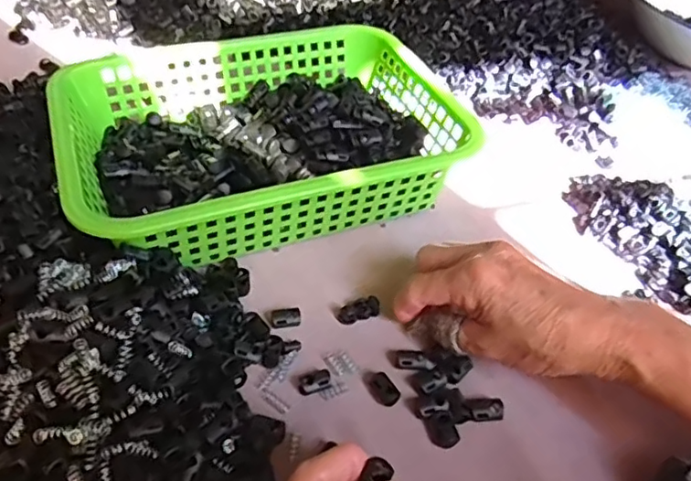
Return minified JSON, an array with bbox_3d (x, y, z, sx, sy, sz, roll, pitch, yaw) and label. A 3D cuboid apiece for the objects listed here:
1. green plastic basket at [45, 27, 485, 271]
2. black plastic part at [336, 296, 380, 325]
[{"bbox_3d":[-0.066,-0.074,0.479,0.283,0.088,0.204,-13,47,-18],"label":"green plastic basket"},{"bbox_3d":[0.009,0.048,0.405,0.028,0.013,0.011,-11,47,-16],"label":"black plastic part"}]

